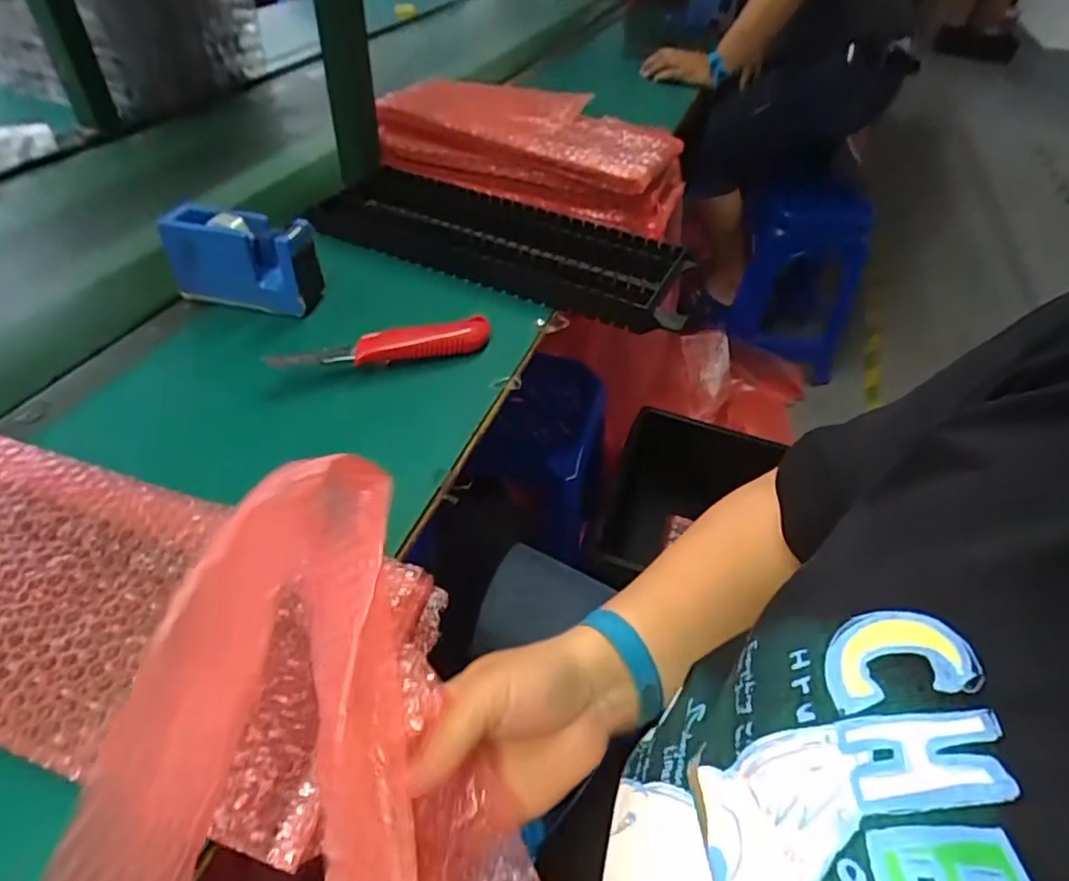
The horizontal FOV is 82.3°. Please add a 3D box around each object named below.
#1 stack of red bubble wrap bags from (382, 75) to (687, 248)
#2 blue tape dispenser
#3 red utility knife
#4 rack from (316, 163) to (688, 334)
[{"bbox_3d":[-0.001,-0.378,0.785,0.381,0.089,0.173,17,46,12],"label":"stack of red bubble wrap bags"},{"bbox_3d":[-0.274,-0.169,0.582,0.131,0.078,0.048,10,45,5],"label":"blue tape dispenser"},{"bbox_3d":[-0.129,-0.081,0.536,0.191,0.022,0.035,-16,48,-20],"label":"red utility knife"},{"bbox_3d":[-0.036,-0.228,0.685,0.438,0.039,0.165,25,48,19],"label":"rack"}]

